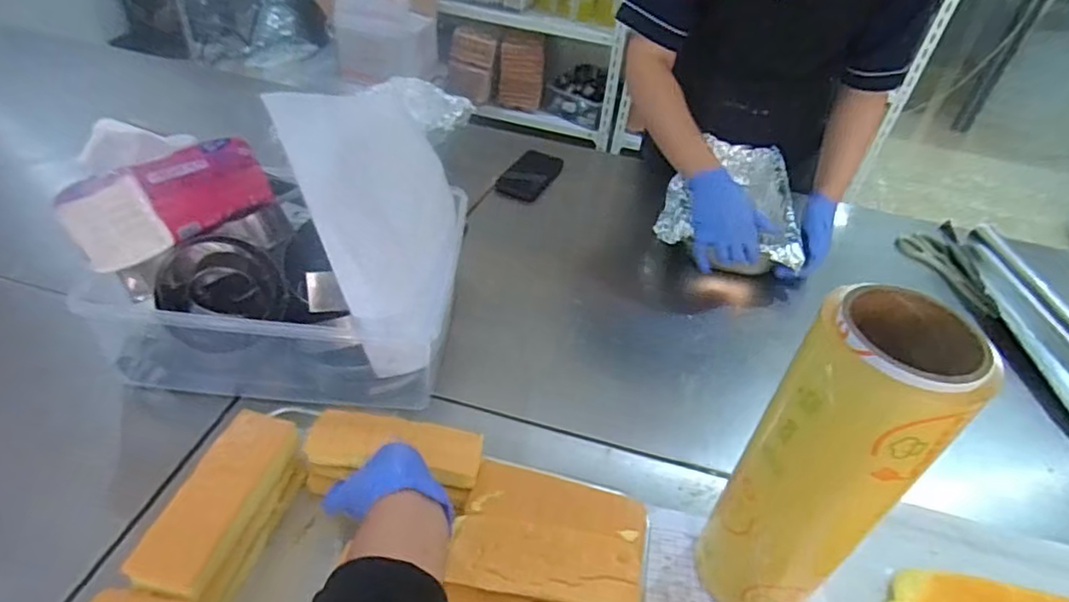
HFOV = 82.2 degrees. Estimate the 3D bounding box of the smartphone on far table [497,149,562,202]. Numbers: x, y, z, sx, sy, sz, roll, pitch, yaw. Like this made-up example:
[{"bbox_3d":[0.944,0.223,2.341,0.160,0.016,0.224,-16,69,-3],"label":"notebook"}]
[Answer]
[{"bbox_3d":[-0.008,-0.221,1.075,0.077,0.012,0.140,30,50,8],"label":"smartphone on far table"}]

